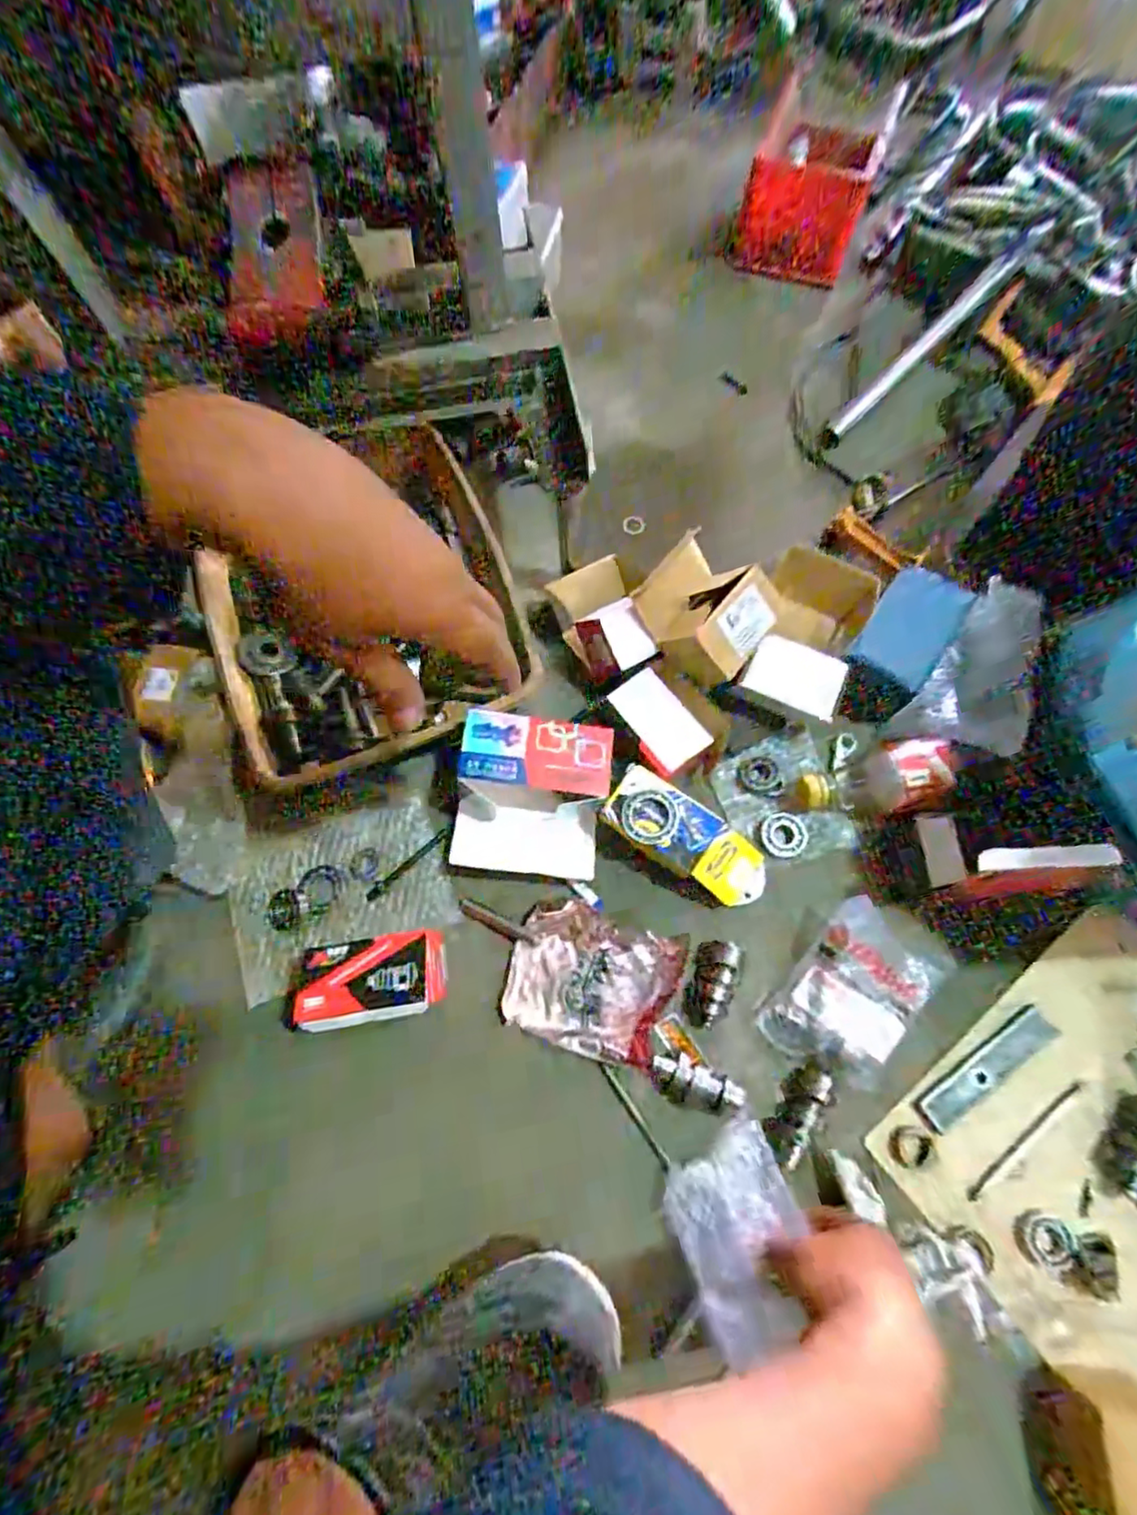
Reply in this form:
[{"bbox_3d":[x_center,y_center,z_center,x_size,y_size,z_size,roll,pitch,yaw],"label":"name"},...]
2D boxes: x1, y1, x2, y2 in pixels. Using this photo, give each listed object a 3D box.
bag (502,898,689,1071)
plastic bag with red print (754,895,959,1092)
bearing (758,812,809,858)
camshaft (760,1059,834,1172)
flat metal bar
[{"bbox_3d":[0.019,0.183,0.521,0.129,0.024,0.108,18,71,6],"label":"bag"},{"bbox_3d":[0.231,0.184,0.495,0.095,0.036,0.137,36,74,12],"label":"plastic bag with red print"},{"bbox_3d":[0.191,0.069,0.562,0.039,0.011,0.043,34,74,12],"label":"bearing"},{"bbox_3d":[0.174,0.267,0.480,0.029,0.023,0.077,34,74,11],"label":"camshaft"},{"bbox_3d":[0.324,0.241,0.490,0.123,0.011,0.029,-34,74,-11],"label":"flat metal bar"}]

